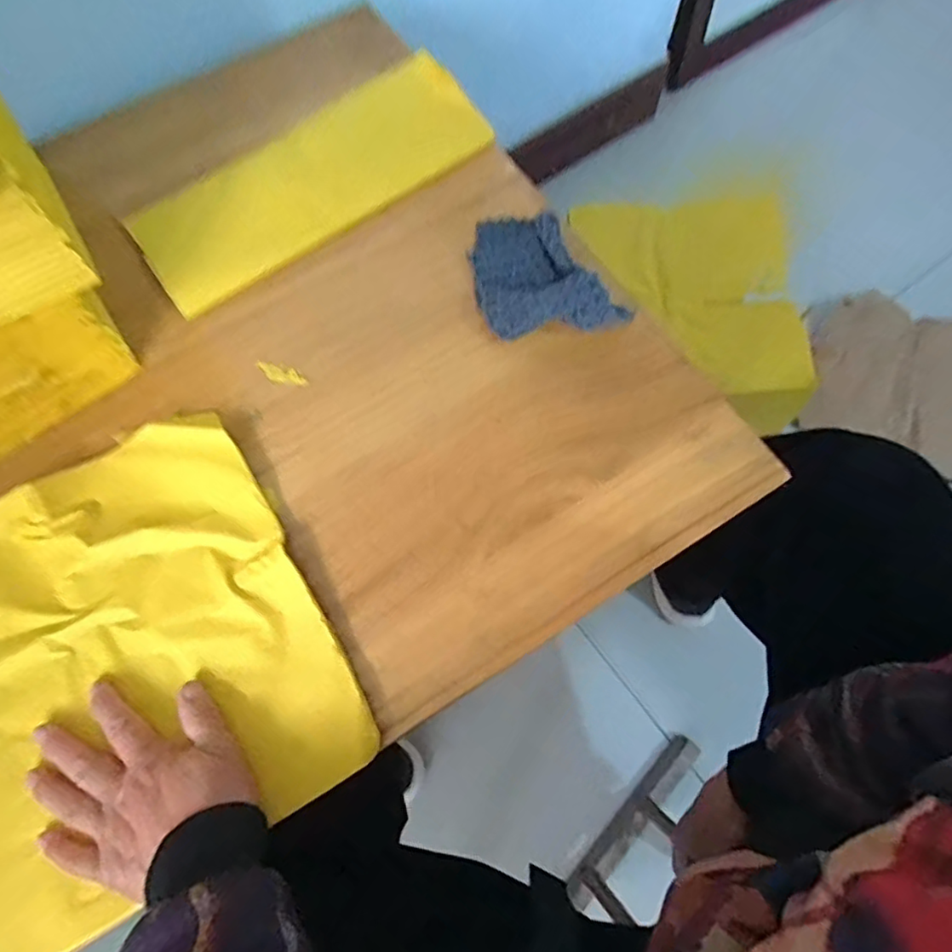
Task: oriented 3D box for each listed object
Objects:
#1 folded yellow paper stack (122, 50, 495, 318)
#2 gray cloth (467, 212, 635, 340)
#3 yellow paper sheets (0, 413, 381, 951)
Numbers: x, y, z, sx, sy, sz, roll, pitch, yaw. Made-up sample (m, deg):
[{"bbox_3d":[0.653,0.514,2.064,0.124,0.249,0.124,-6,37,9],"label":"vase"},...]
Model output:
[{"bbox_3d":[-0.147,-0.269,0.523,0.315,0.019,0.109,-34,84,-9],"label":"folded yellow paper stack"},{"bbox_3d":[0.055,-0.170,0.469,0.115,0.046,0.130,-2,69,1],"label":"gray cloth"},{"bbox_3d":[-0.266,0.131,0.388,0.314,0.013,0.292,-29,71,-9],"label":"yellow paper sheets"}]

